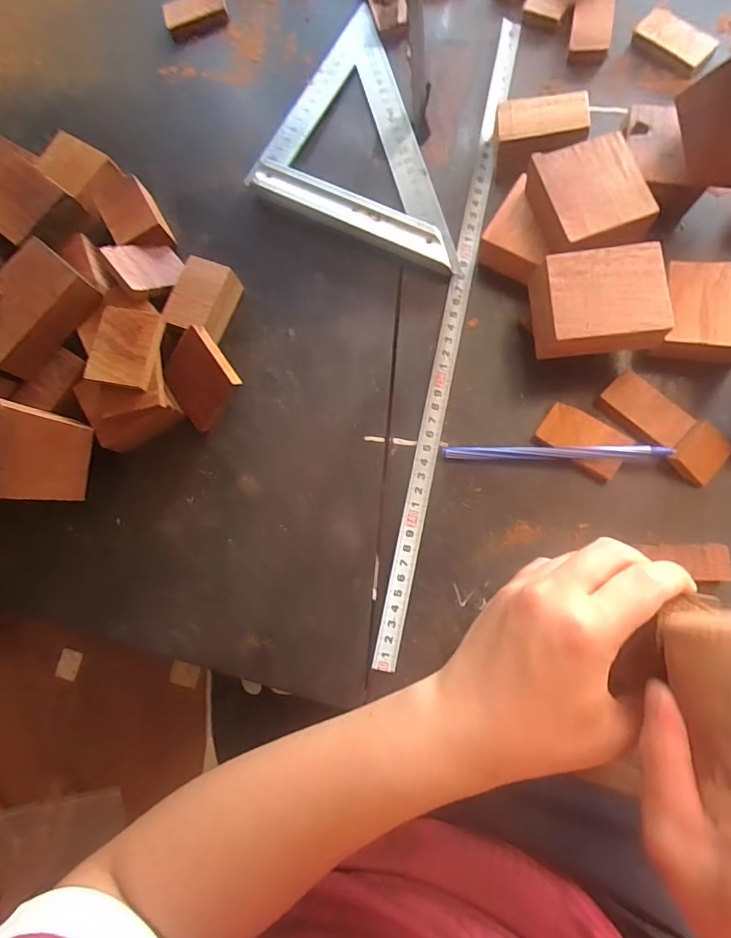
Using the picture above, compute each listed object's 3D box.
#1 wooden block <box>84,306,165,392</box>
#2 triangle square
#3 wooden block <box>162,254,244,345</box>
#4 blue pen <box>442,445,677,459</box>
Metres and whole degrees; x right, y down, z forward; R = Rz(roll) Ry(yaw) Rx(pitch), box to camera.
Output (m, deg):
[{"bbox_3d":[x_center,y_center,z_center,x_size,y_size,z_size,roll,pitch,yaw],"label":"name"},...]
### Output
[{"bbox_3d":[-0.166,-0.084,0.336,0.044,0.007,0.053,11,83,11],"label":"wooden block"},{"bbox_3d":[0.022,-0.257,0.380,0.185,0.021,0.172,30,86,12],"label":"triangle square"},{"bbox_3d":[-0.122,-0.125,0.365,0.040,0.030,0.055,17,84,11],"label":"wooden block"},{"bbox_3d":[0.122,-0.011,0.317,0.138,0.010,0.008,0,79,14],"label":"blue pen"}]

